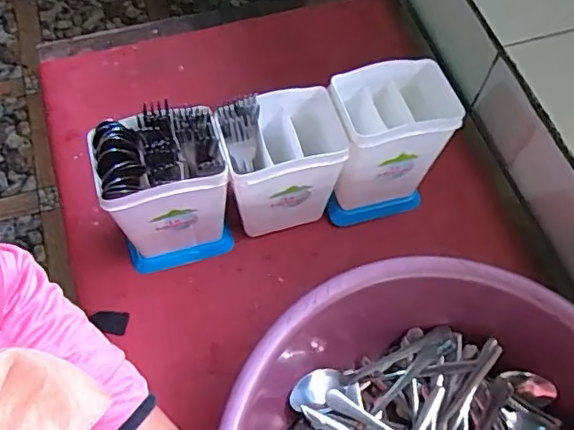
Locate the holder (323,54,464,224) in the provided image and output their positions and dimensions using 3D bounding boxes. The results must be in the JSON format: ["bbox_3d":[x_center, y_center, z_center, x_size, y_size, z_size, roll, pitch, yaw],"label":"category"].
[{"bbox_3d":[0.116,-0.076,0.650,0.138,0.182,0.103,-11,64,-7],"label":"holder"}]

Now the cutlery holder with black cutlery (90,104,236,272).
[{"bbox_3d":[-0.125,-0.022,0.592,0.118,0.181,0.087,-14,64,-8],"label":"cutlery holder with black cutlery"}]

